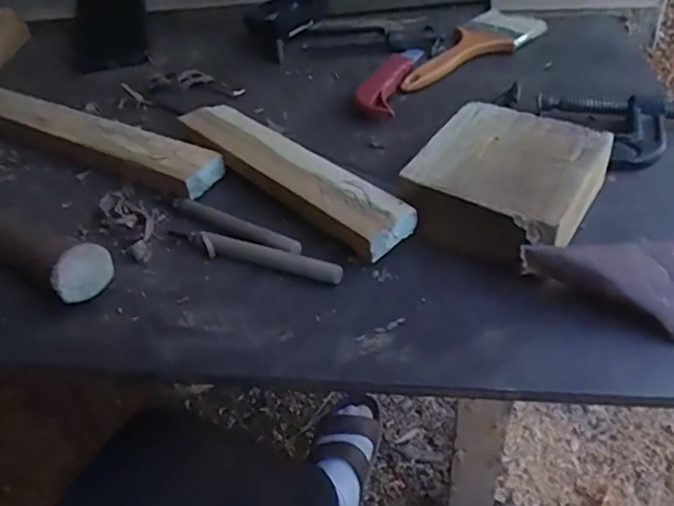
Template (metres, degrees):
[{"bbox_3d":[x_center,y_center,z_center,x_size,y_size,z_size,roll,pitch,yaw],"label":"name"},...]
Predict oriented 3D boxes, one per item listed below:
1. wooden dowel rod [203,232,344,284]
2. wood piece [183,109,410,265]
[{"bbox_3d":[-0.043,0.003,0.379,0.100,0.012,0.013,10,48,19],"label":"wooden dowel rod"},{"bbox_3d":[-0.039,-0.063,0.422,0.041,0.028,0.220,-37,50,-25],"label":"wood piece"}]

